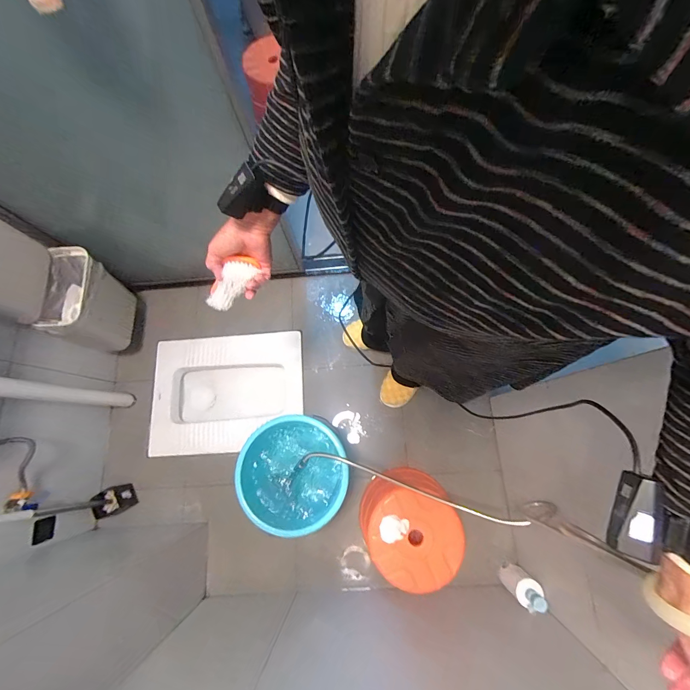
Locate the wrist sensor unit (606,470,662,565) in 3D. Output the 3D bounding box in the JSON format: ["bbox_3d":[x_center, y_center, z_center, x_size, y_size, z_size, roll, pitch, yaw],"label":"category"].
[{"bbox_3d":[0.258,0.150,0.290,0.026,0.027,0.067,19,78,5],"label":"wrist sensor unit"}]

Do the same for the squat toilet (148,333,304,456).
[{"bbox_3d":[-0.454,0.187,1.324,0.568,0.164,0.448,-4,77,-1],"label":"squat toilet"}]

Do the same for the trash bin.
[{"bbox_3d":[-0.788,-0.116,1.087,0.107,0.332,0.268,4,77,1],"label":"trash bin"}]

